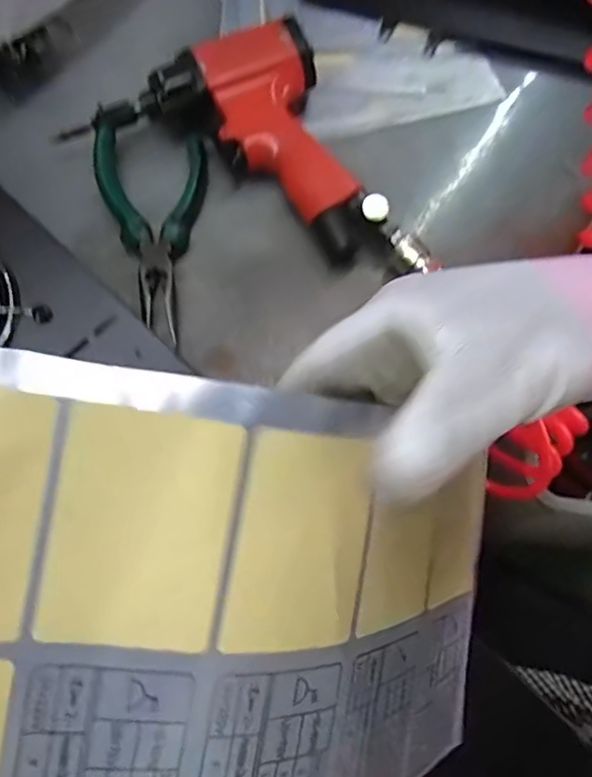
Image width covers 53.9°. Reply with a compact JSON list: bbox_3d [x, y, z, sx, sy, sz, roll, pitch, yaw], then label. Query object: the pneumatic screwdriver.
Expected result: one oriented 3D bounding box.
[{"bbox_3d":[-0.040,-0.146,0.381,0.161,0.041,0.175,-21,72,-9],"label":"pneumatic screwdriver"}]

